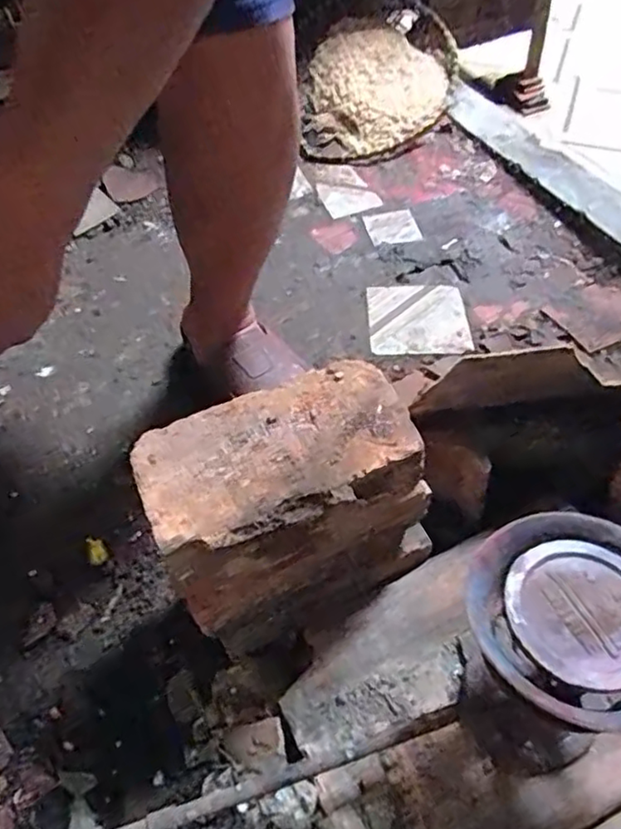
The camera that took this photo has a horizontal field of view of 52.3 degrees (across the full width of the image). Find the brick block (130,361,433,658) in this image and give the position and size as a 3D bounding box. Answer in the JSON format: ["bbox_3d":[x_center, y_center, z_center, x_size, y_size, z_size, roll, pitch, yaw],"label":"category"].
[{"bbox_3d":[-0.012,0.076,0.489,0.195,0.171,0.103,-22,51,-13],"label":"brick block"}]

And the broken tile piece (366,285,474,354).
[{"bbox_3d":[0.140,-0.128,0.832,0.127,0.015,0.128,-2,49,3],"label":"broken tile piece"}]

